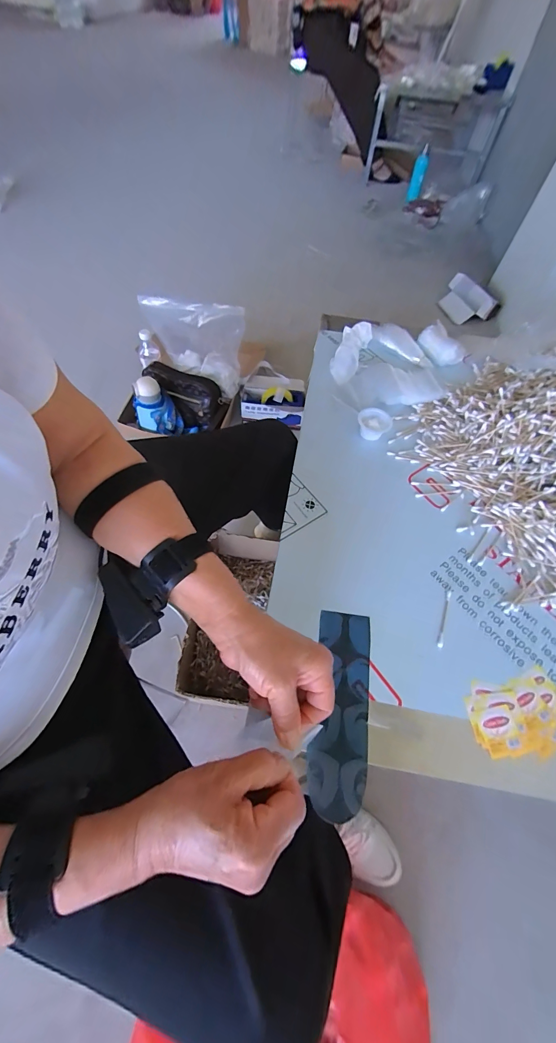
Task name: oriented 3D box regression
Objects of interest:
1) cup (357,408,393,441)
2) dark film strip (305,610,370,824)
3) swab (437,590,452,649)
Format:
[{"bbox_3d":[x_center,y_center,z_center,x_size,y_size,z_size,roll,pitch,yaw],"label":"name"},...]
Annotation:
[{"bbox_3d":[0.155,-0.156,0.561,0.053,0.026,0.047,16,61,7],"label":"cup"},{"bbox_3d":[0.067,0.195,0.372,0.058,0.004,0.192,9,61,3],"label":"dark film strip"},{"bbox_3d":[0.203,0.117,0.420,0.006,0.004,0.073,21,62,10],"label":"swab"}]

